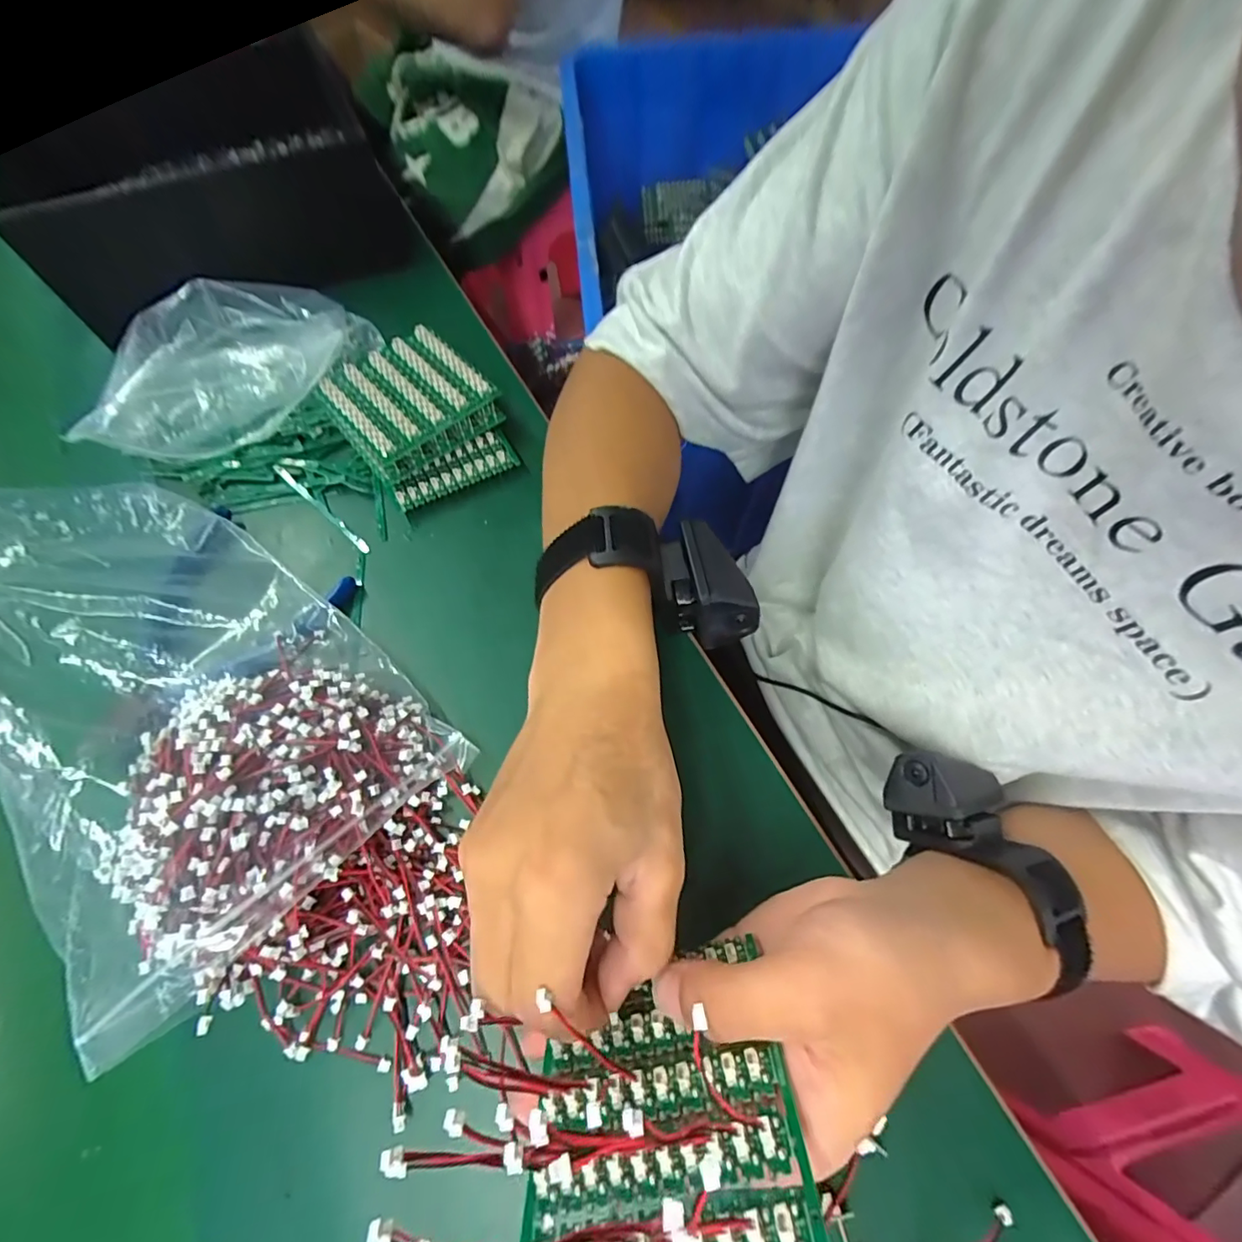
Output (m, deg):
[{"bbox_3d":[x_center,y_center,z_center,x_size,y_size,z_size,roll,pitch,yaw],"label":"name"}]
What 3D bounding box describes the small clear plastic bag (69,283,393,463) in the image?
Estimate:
[{"bbox_3d":[-0.245,-0.163,0.337,0.177,0.062,0.072,-41,72,-16],"label":"small clear plastic bag"}]

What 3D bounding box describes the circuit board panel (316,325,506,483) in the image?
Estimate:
[{"bbox_3d":[-0.139,-0.143,0.344,0.088,0.031,0.090,-40,72,-16],"label":"circuit board panel"}]

